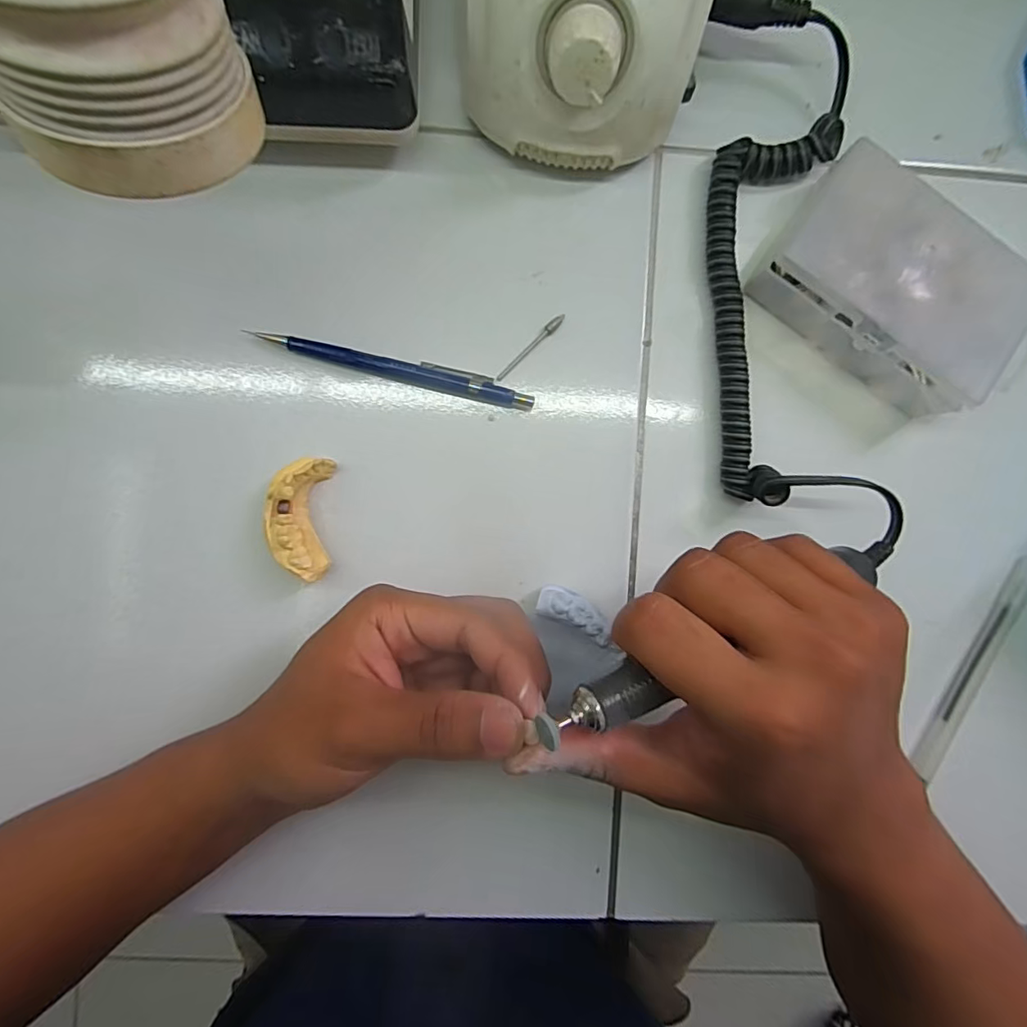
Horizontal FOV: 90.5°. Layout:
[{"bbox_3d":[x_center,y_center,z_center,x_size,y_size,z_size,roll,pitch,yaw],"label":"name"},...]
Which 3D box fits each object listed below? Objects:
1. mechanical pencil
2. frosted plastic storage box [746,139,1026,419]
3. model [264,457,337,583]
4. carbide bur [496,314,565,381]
[{"bbox_3d":[-0.056,-0.071,0.251,0.135,0.010,0.012,13,91,-3],"label":"mechanical pencil"},{"bbox_3d":[0.183,-0.109,0.242,0.119,0.033,0.074,32,90,-3],"label":"frosted plastic storage box"},{"bbox_3d":[-0.102,0.002,0.246,0.027,0.027,0.056,2,91,-2],"label":"model"},{"bbox_3d":[0.009,-0.083,0.255,0.045,0.004,0.005,-44,94,2],"label":"carbide bur"}]

